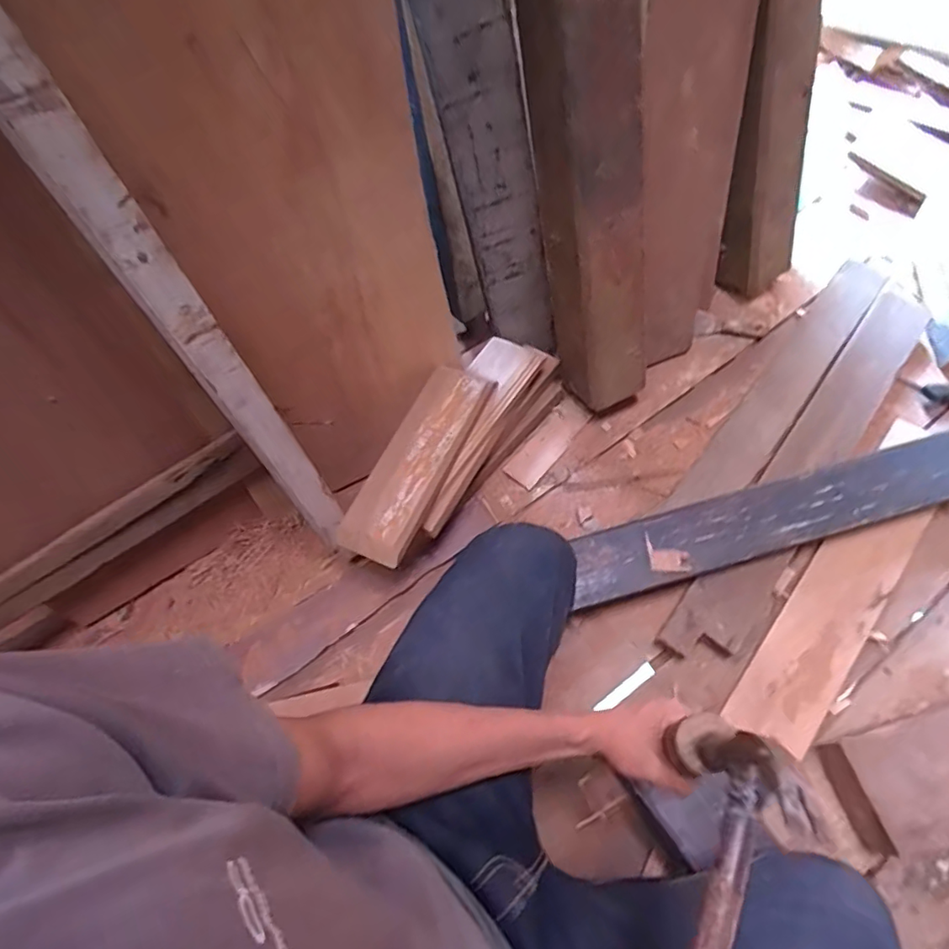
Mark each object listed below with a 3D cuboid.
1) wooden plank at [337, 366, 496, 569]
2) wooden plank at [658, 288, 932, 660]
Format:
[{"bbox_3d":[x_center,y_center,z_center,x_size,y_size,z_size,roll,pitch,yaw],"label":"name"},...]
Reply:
[{"bbox_3d":[-0.086,-0.027,0.831,0.112,0.034,0.338,23,65,15],"label":"wooden plank"},{"bbox_3d":[0.561,-0.016,0.900,0.113,0.032,0.783,34,74,19],"label":"wooden plank"}]

